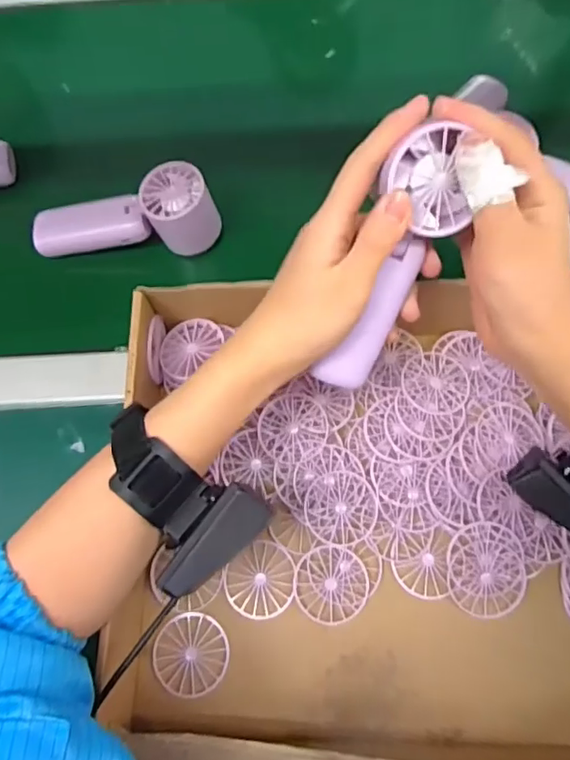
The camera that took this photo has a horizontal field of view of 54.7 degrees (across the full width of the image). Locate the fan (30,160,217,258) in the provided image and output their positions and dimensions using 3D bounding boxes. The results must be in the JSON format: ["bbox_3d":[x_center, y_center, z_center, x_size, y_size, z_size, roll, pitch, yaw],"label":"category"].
[{"bbox_3d":[-0.135,-0.141,0.463,0.153,0.048,0.053,0,70,2],"label":"fan"}]

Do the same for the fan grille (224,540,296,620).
[{"bbox_3d":[-0.015,0.140,0.383,0.045,0.004,0.049,-1,70,2],"label":"fan grille"}]

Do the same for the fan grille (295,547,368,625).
[{"bbox_3d":[0.032,0.140,0.378,0.049,0.004,0.049,0,70,3],"label":"fan grille"}]

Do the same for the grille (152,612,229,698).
[{"bbox_3d":[-0.063,0.183,0.370,0.049,0.005,0.049,-1,70,2],"label":"grille"}]

